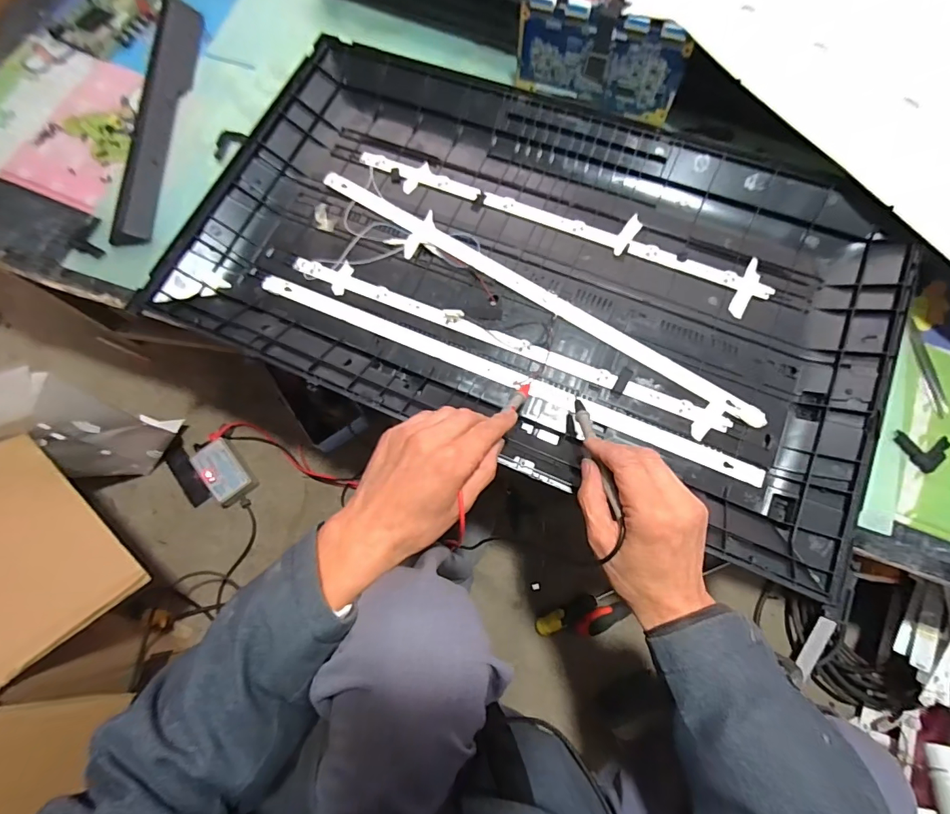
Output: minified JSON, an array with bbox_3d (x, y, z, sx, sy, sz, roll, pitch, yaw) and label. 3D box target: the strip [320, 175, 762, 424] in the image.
[{"bbox_3d":[0.052,-0.130,0.502,0.548,0.008,0.022,33,76,11],"label":"strip"}]

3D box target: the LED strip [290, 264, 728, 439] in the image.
[{"bbox_3d":[0.024,-0.073,0.486,0.488,0.009,0.032,23,75,8],"label":"LED strip"}]

